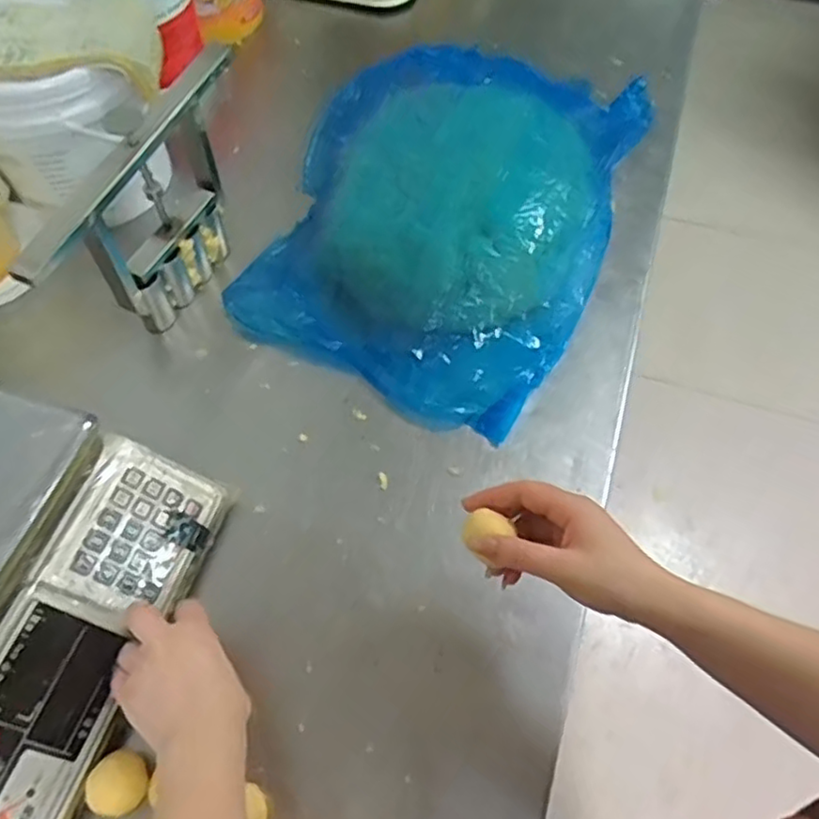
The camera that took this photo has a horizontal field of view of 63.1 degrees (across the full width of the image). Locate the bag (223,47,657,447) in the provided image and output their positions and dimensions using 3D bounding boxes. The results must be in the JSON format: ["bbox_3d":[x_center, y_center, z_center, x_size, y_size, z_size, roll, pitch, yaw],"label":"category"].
[{"bbox_3d":[0.047,-0.268,0.803,0.388,0.109,0.568,18,61,11],"label":"bag"}]

